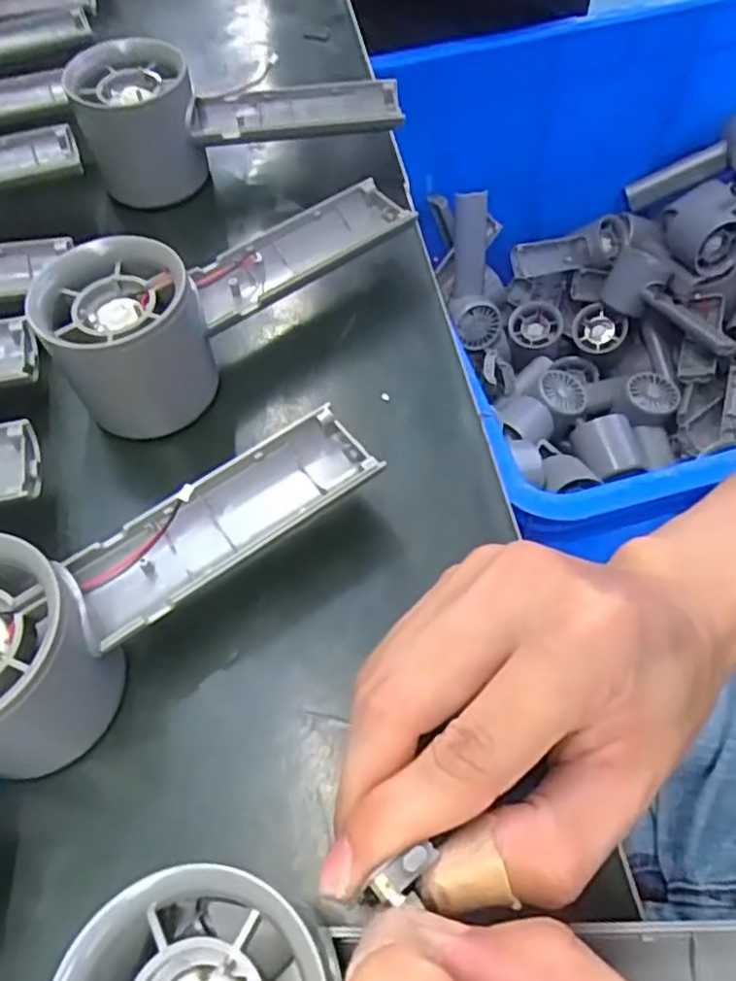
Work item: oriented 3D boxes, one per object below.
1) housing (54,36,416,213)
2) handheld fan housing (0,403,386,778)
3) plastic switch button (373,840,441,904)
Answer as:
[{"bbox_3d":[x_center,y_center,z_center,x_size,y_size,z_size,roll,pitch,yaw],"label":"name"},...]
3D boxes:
[{"bbox_3d":[-0.062,-0.187,0.350,0.155,0.060,0.048,-9,58,-3],"label":"housing"},{"bbox_3d":[-0.070,0.022,0.224,0.155,0.058,0.054,-40,64,-20],"label":"handheld fan housing"},{"bbox_3d":[0.008,0.081,0.147,0.014,0.004,0.006,-38,63,-5],"label":"plastic switch button"}]

